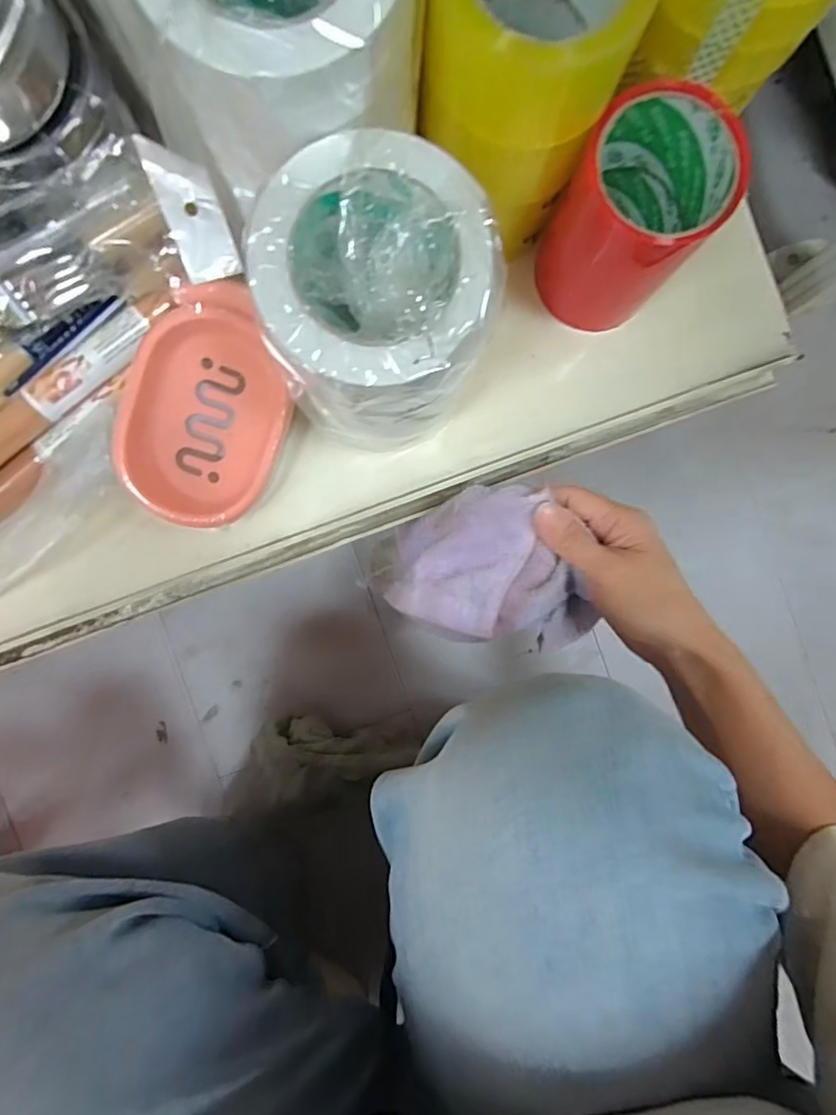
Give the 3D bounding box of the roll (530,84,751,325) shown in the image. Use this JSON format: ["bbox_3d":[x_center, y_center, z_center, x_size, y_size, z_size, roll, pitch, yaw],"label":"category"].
[{"bbox_3d":[0.132,-0.212,0.367,0.081,0.136,0.084,0,90,-2],"label":"roll"}]

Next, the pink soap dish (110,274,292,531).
[{"bbox_3d":[-0.142,-0.103,0.380,0.102,0.025,0.156,17,93,-15],"label":"pink soap dish"}]

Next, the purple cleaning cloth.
[{"bbox_3d":[0.056,0.007,0.383,0.143,0.070,0.101,9,90,-2],"label":"purple cleaning cloth"}]

